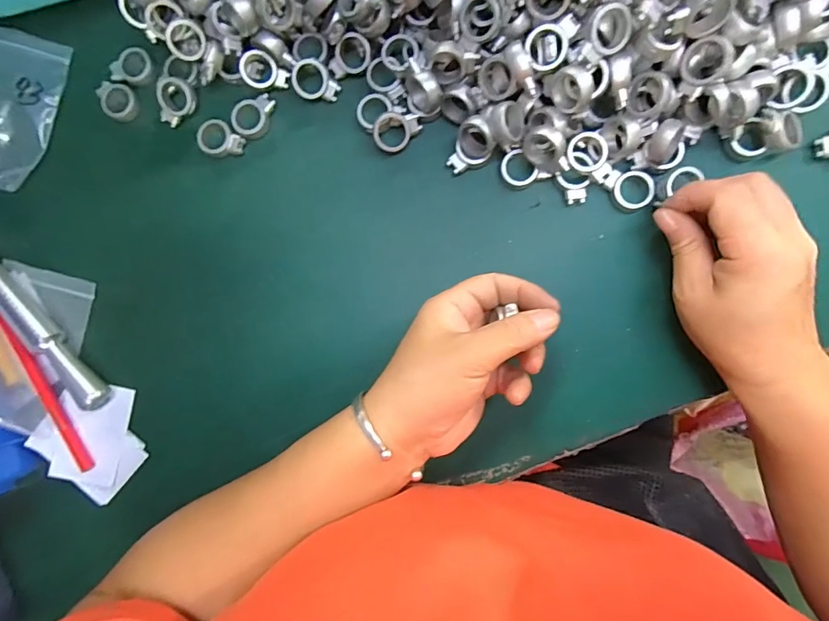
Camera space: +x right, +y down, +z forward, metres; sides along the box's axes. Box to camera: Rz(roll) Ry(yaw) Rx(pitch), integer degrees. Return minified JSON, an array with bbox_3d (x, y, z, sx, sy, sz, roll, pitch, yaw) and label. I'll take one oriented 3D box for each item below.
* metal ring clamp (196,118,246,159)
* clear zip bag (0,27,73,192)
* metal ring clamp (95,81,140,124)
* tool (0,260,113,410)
[{"bbox_3d":[-0.144,-0.127,0.327,0.033,0.009,0.026,17,93,5],"label":"metal ring clamp"},{"bbox_3d":[-0.317,-0.155,0.334,0.074,0.020,0.118,11,93,5],"label":"clear zip bag"},{"bbox_3d":[-0.225,-0.159,0.333,0.031,0.010,0.026,26,94,4],"label":"metal ring clamp"},{"bbox_3d":[-0.311,-0.015,0.335,0.017,0.021,0.228,-44,88,5],"label":"tool"}]

